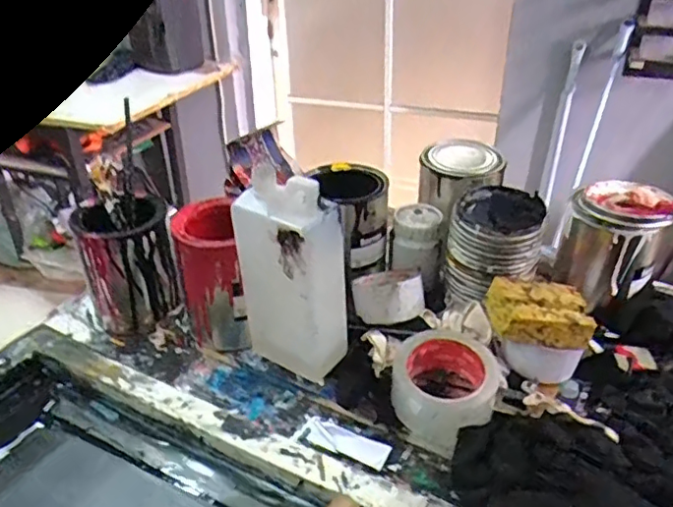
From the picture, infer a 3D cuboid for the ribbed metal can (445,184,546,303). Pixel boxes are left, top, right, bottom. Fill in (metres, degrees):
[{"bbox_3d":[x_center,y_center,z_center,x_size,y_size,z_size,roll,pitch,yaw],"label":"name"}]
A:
[{"bbox_3d":[0.183,-0.015,0.692,0.098,0.112,0.095,9,35,15],"label":"ribbed metal can"}]

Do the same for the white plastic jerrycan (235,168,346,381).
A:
[{"bbox_3d":[-0.044,0.024,0.602,0.104,0.211,0.055,22,40,31],"label":"white plastic jerrycan"}]

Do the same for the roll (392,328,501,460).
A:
[{"bbox_3d":[0.108,0.129,0.589,0.103,0.060,0.120,11,35,18],"label":"roll"}]

